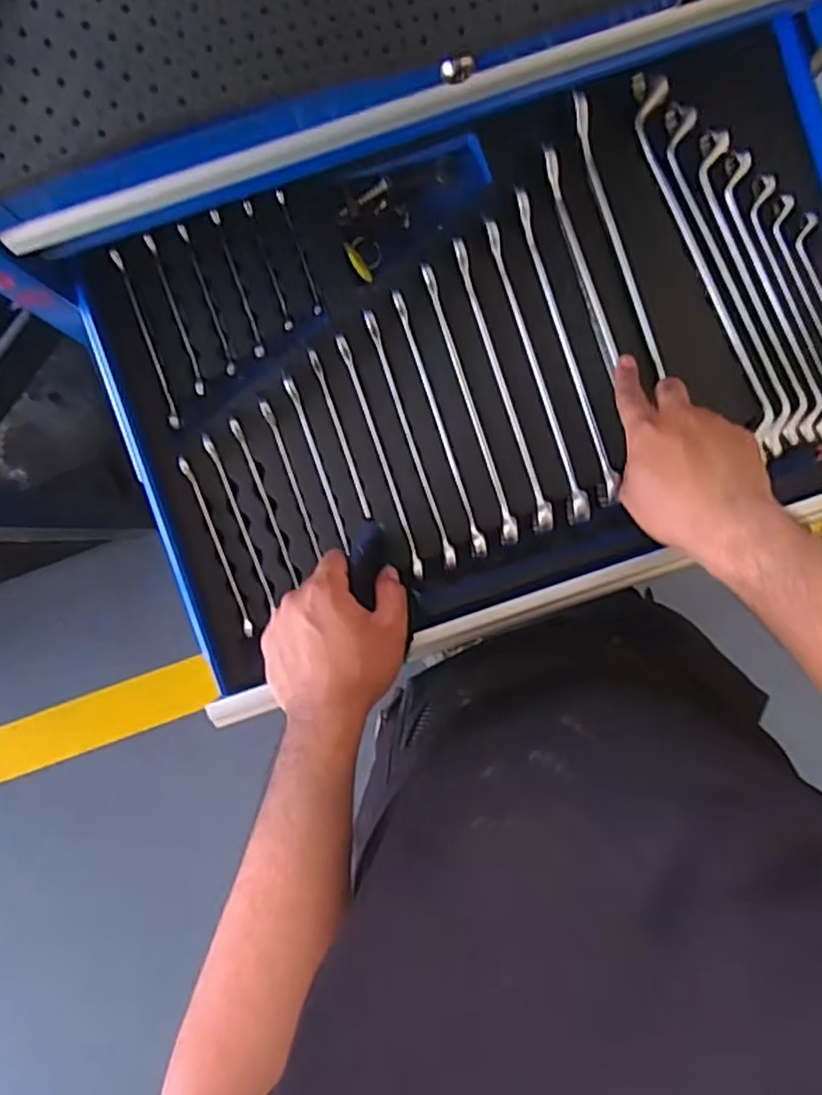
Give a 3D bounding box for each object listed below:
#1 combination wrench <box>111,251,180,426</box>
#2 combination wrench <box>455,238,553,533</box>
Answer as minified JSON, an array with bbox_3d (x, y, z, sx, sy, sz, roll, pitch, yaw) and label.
[{"bbox_3d":[-0.208,-0.162,0.536,0.009,0.011,0.139,-17,93,1],"label":"combination wrench"},{"bbox_3d":[0.074,-0.125,0.536,0.015,0.010,0.231,-17,92,-1],"label":"combination wrench"}]

